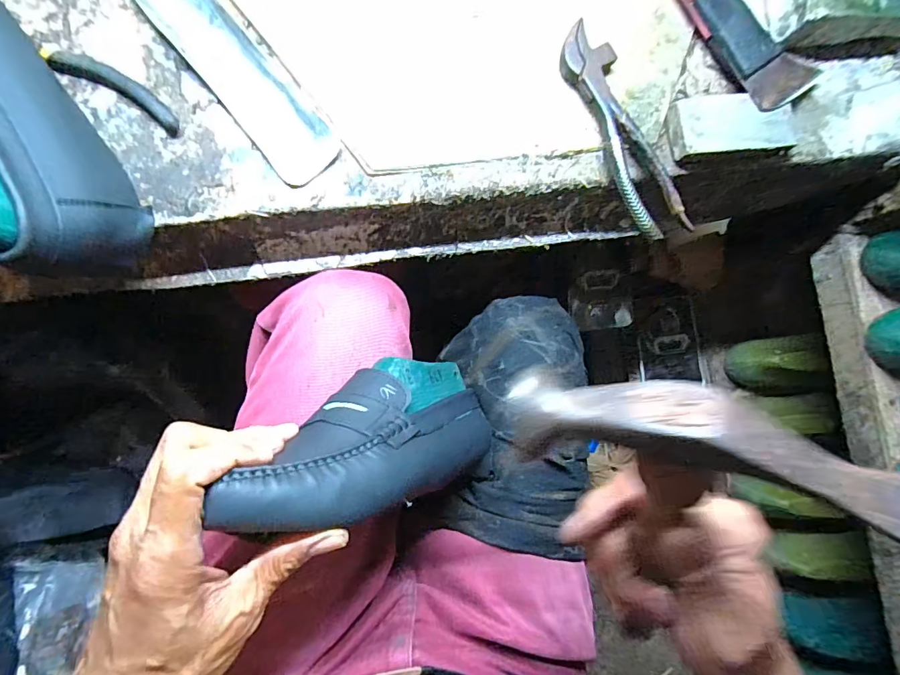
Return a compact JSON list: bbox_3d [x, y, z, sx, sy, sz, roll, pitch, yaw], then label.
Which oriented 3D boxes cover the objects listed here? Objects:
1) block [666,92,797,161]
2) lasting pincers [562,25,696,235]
[{"bbox_3d":[0.244,-0.182,0.396,0.113,0.022,0.050,-8,88,-7],"label":"block"},{"bbox_3d":[0.140,-0.169,0.380,0.043,0.022,0.186,-22,90,-8],"label":"lasting pincers"}]

